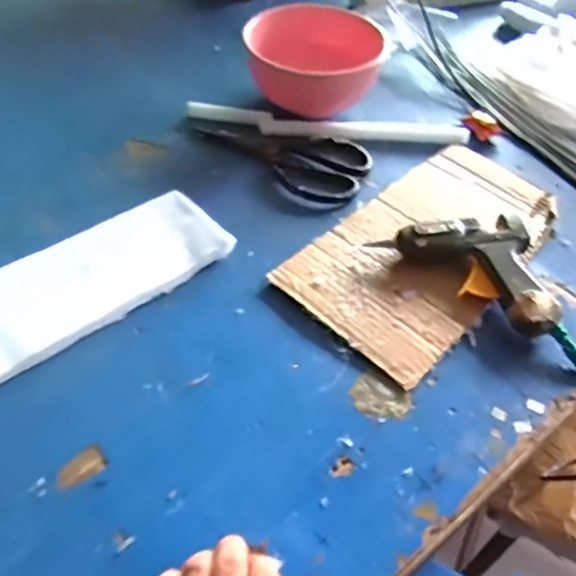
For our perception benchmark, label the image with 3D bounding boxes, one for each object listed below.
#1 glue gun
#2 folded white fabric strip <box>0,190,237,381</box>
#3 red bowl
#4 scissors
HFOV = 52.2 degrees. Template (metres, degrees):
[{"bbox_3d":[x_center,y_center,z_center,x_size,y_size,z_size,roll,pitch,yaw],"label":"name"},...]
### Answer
[{"bbox_3d":[0.156,-0.028,0.490,0.157,0.036,0.086,30,54,20],"label":"glue gun"},{"bbox_3d":[-0.200,0.016,0.448,0.331,0.014,0.093,-32,58,-26],"label":"folded white fabric strip"},{"bbox_3d":[0.030,-0.247,0.637,0.145,0.082,0.118,8,50,4],"label":"red bowl"},{"bbox_3d":[0.003,-0.145,0.603,0.106,0.007,0.184,-36,60,-28],"label":"scissors"}]

